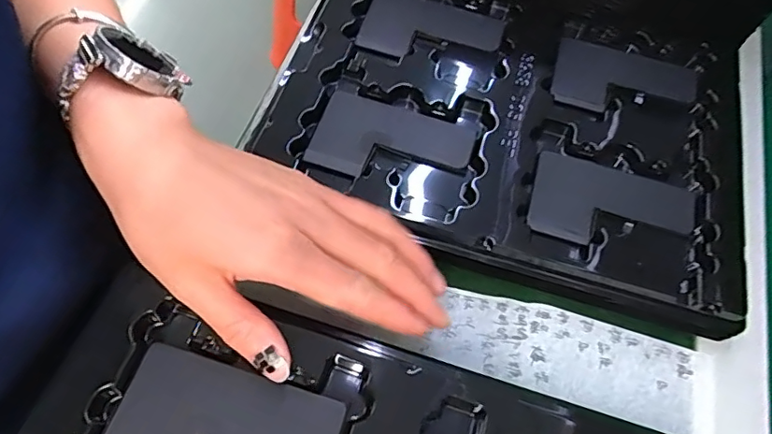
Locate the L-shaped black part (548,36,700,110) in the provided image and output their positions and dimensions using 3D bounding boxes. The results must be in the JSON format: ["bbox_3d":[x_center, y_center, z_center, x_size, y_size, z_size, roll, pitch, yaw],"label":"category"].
[{"bbox_3d":[0.163,-0.092,0.369,0.094,0.007,0.062,17,64,7],"label":"L-shaped black part"}]

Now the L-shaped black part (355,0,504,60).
[{"bbox_3d":[0.030,-0.130,0.382,0.096,0.006,0.058,18,64,7],"label":"L-shaped black part"}]

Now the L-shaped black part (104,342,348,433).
[{"bbox_3d":[-0.071,0.095,0.234,0.095,0.006,0.057,16,63,4],"label":"L-shaped black part"}]

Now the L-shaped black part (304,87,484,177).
[{"bbox_3d":[0.004,-0.044,0.330,0.094,0.008,0.060,17,64,7],"label":"L-shaped black part"}]

